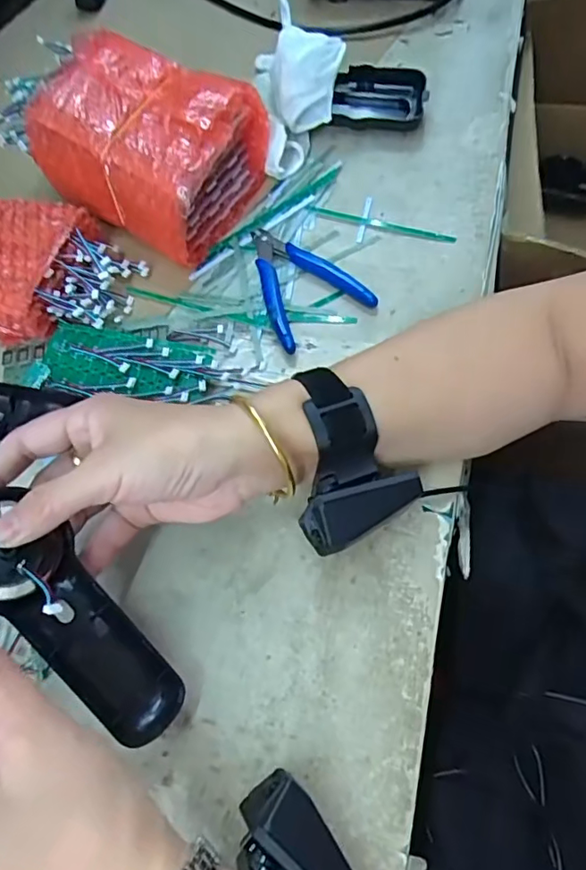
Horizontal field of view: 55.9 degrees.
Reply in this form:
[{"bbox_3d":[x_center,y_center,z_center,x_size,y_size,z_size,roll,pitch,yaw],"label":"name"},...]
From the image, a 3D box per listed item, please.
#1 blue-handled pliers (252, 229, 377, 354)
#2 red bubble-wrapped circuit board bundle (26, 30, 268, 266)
[{"bbox_3d":[-0.002,-0.122,0.427,0.078,0.018,0.114,-33,66,-8],"label":"blue-handled pliers"},{"bbox_3d":[-0.110,-0.228,0.440,0.144,0.098,0.127,27,72,18],"label":"red bubble-wrapped circuit board bundle"}]

